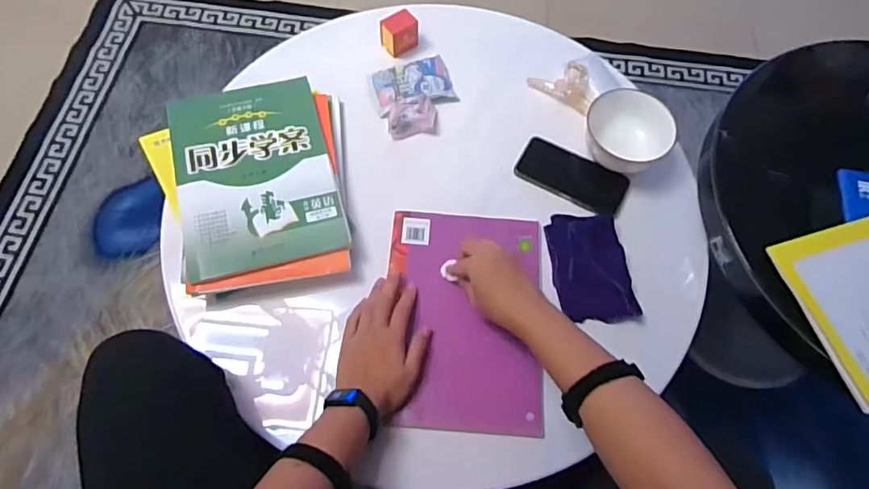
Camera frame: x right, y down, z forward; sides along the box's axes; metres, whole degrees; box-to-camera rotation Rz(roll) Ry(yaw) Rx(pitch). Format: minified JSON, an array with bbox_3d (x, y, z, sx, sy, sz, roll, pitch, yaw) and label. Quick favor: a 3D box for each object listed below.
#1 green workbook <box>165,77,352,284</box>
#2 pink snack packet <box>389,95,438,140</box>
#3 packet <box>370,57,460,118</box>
[{"bbox_3d":[-0.252,-0.103,0.734,0.208,0.017,0.287,-14,67,-9],"label":"green workbook"},{"bbox_3d":[-0.033,-0.200,0.818,0.074,0.040,0.062,0,66,-3],"label":"pink snack packet"},{"bbox_3d":[-0.035,-0.261,0.850,0.129,0.022,0.089,-17,68,-10],"label":"packet"}]

